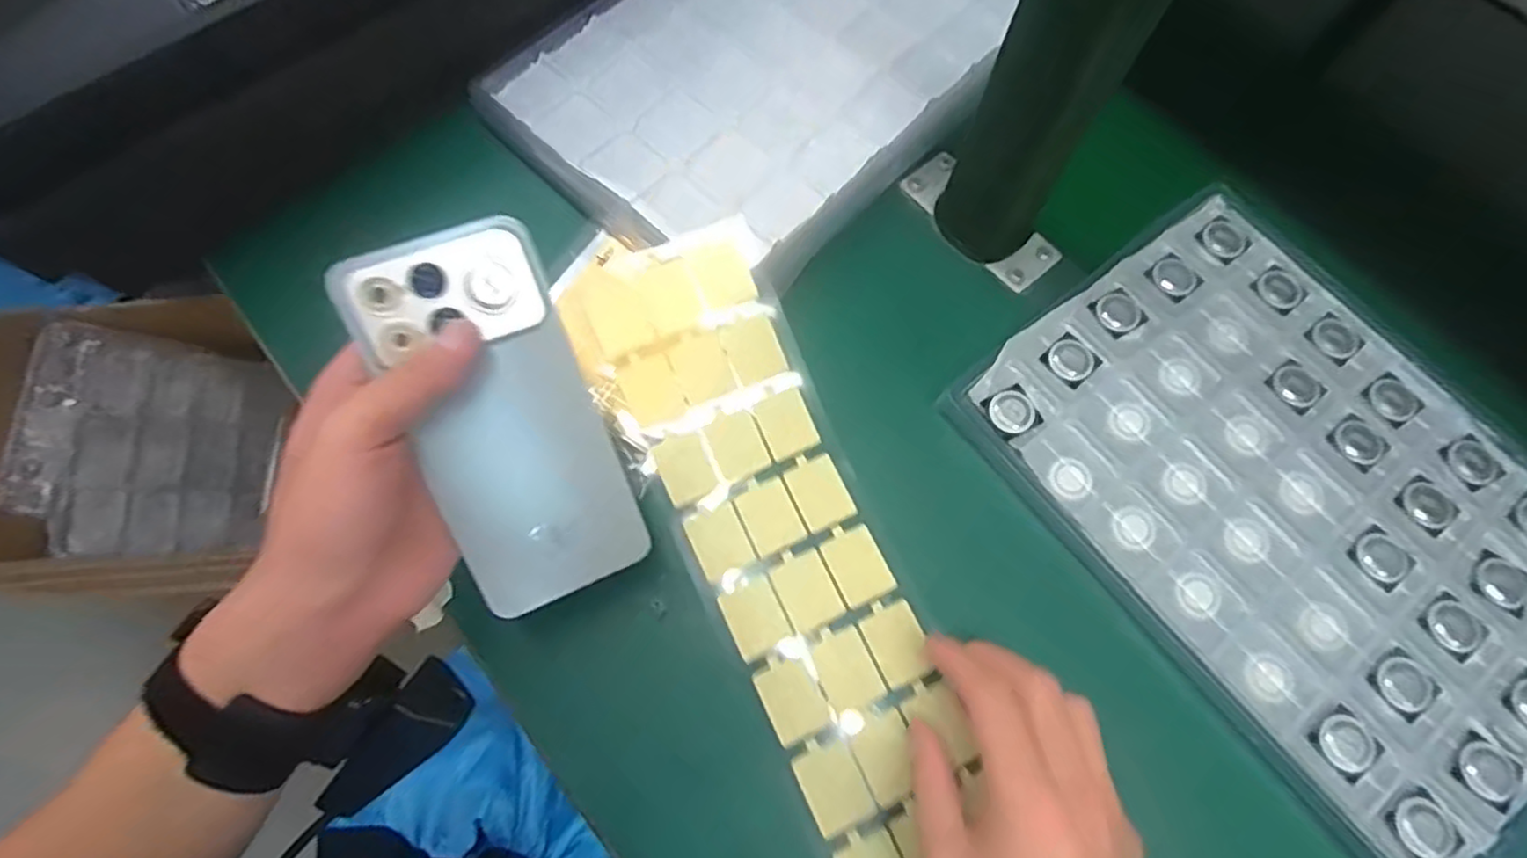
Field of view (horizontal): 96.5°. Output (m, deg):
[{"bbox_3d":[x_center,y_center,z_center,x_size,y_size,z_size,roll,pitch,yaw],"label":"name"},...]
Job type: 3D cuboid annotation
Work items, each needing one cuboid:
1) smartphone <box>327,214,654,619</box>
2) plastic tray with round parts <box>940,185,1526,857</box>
[{"bbox_3d":[-0.106,0.000,0.283,0.074,0.007,0.157,-25,113,-16],"label":"smartphone"},{"bbox_3d":[0.281,0.033,0.352,0.230,0.010,0.308,-37,75,-11],"label":"plastic tray with round parts"}]

